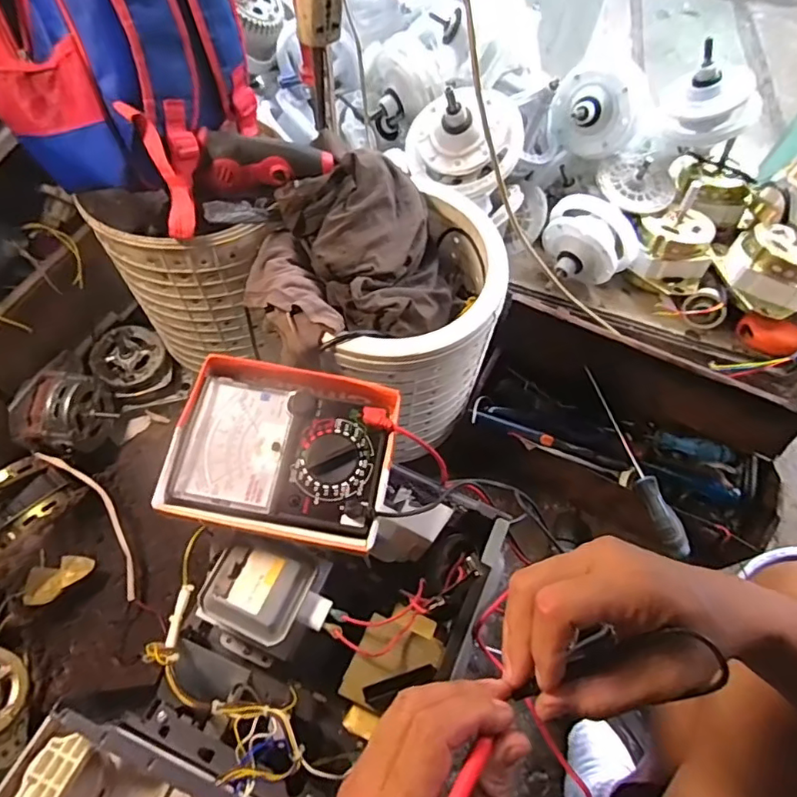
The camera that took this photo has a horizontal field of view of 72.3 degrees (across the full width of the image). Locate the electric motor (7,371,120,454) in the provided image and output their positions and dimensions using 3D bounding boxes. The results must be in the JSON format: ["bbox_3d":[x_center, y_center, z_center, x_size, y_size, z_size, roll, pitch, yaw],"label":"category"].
[{"bbox_3d":[-0.485,0.023,0.803,0.097,0.102,0.119,4,62,-2],"label":"electric motor"}]

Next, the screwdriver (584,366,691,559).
[{"bbox_3d":[0.344,0.079,0.799,0.027,0.037,0.307,-11,64,-9],"label":"screwdriver"}]

